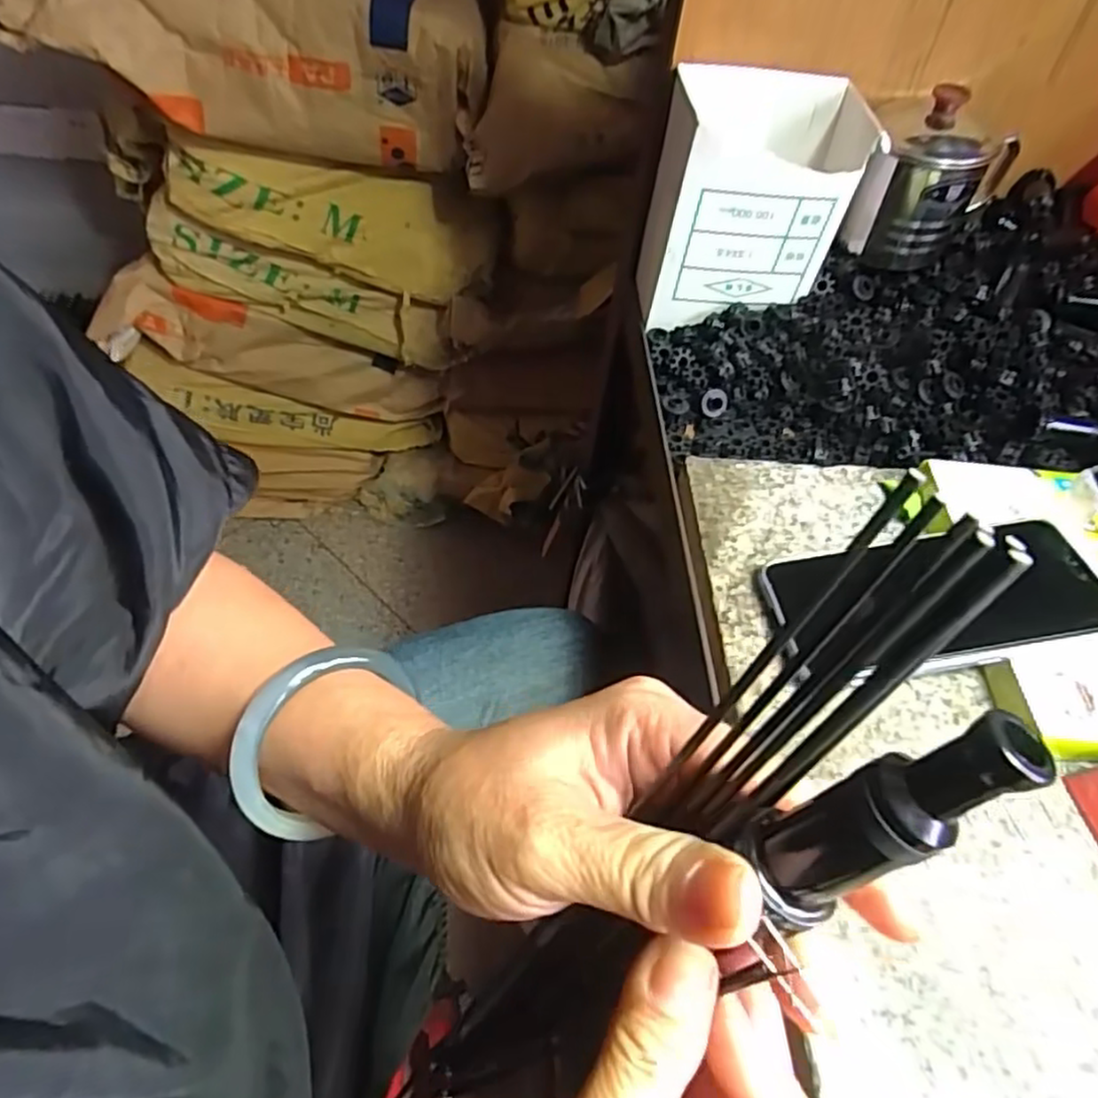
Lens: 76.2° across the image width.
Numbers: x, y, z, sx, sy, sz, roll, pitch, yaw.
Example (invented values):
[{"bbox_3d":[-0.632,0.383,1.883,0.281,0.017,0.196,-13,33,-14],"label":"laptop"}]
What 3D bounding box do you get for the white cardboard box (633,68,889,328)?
[{"bbox_3d":[0.134,-0.238,0.486,0.116,0.135,0.086,-2,51,-7],"label":"white cardboard box"}]

